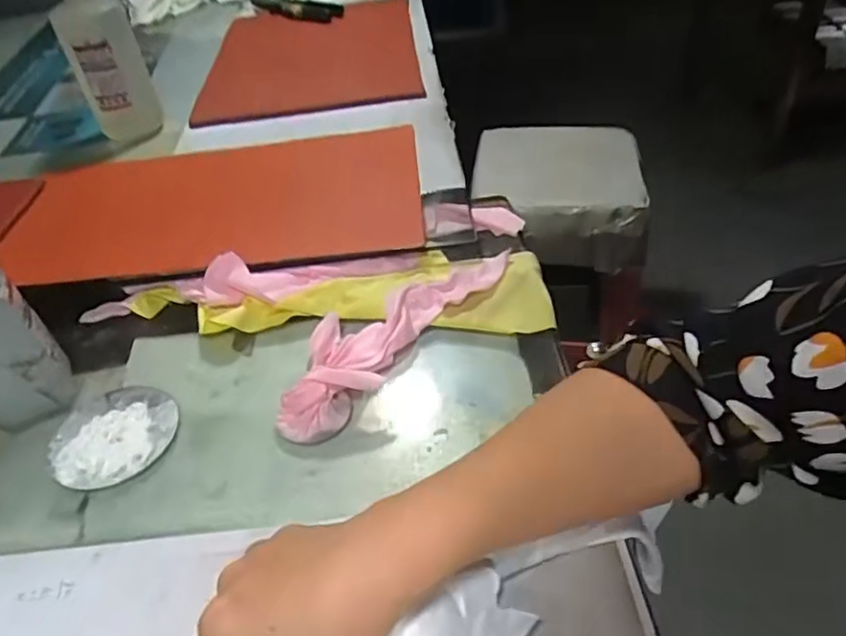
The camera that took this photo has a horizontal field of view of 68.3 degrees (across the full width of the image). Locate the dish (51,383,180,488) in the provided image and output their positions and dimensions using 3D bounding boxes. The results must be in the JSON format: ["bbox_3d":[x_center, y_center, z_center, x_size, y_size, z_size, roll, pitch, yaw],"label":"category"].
[{"bbox_3d":[-0.213,0.078,0.429,0.082,0.004,0.084,-3,42,3],"label":"dish"}]

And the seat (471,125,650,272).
[{"bbox_3d":[0.243,-0.218,1.105,0.297,0.143,0.267,6,43,13],"label":"seat"}]

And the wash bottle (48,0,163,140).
[{"bbox_3d":[-0.352,-0.298,0.669,0.087,0.227,0.058,1,43,7],"label":"wash bottle"}]

